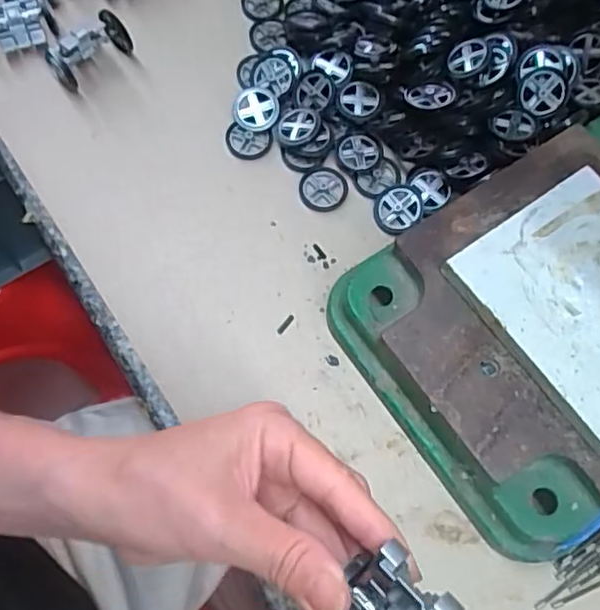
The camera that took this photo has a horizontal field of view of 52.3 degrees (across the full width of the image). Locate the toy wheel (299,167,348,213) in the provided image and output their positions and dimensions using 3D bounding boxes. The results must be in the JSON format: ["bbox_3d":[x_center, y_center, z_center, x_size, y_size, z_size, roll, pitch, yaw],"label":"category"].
[{"bbox_3d":[0.013,-0.068,0.354,0.028,0.004,0.026,0,69,-1],"label":"toy wheel"}]

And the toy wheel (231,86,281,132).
[{"bbox_3d":[-0.026,-0.119,0.366,0.027,0.005,0.028,0,69,-1],"label":"toy wheel"}]

